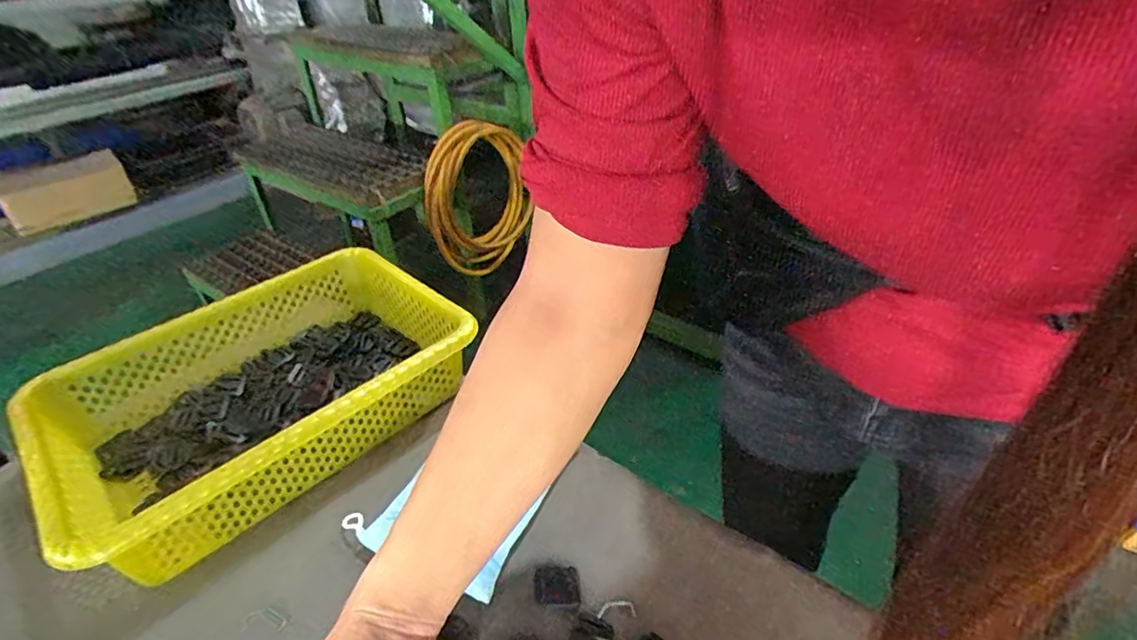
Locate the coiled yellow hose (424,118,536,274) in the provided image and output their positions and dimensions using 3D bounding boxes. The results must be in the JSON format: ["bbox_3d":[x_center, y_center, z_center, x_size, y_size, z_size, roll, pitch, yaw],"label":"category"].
[{"bbox_3d":[-0.221,-0.310,1.463,0.097,0.392,0.357,17,42,25],"label":"coiled yellow hose"}]

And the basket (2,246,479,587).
[{"bbox_3d":[-0.292,0.067,0.548,0.250,0.090,0.351,29,48,35],"label":"basket"}]

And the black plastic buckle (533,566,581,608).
[{"bbox_3d":[-0.009,0.199,0.420,0.034,0.004,0.030,-3,37,0],"label":"black plastic buckle"}]

